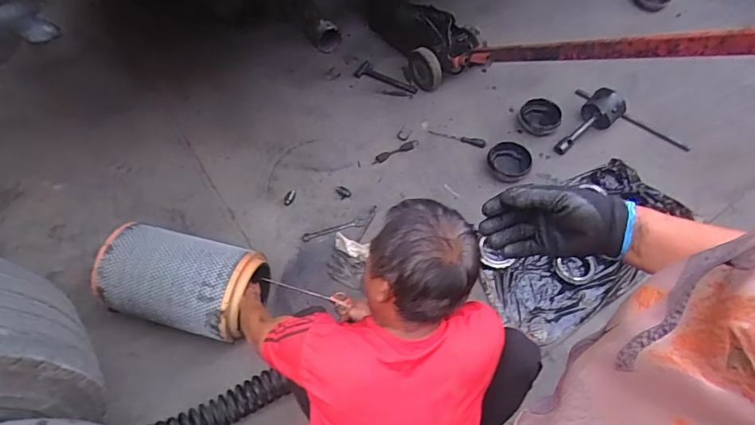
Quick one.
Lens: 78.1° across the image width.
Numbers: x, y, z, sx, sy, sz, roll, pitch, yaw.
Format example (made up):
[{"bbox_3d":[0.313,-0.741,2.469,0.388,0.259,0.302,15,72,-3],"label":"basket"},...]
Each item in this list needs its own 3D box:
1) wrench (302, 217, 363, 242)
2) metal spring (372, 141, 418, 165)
[{"bbox_3d":[-0.160,0.061,1.661,0.219,0.010,0.039,-16,61,-11],"label":"wrench"},{"bbox_3d":[0.069,-0.236,1.819,0.193,0.029,0.038,-19,62,-13],"label":"metal spring"}]

